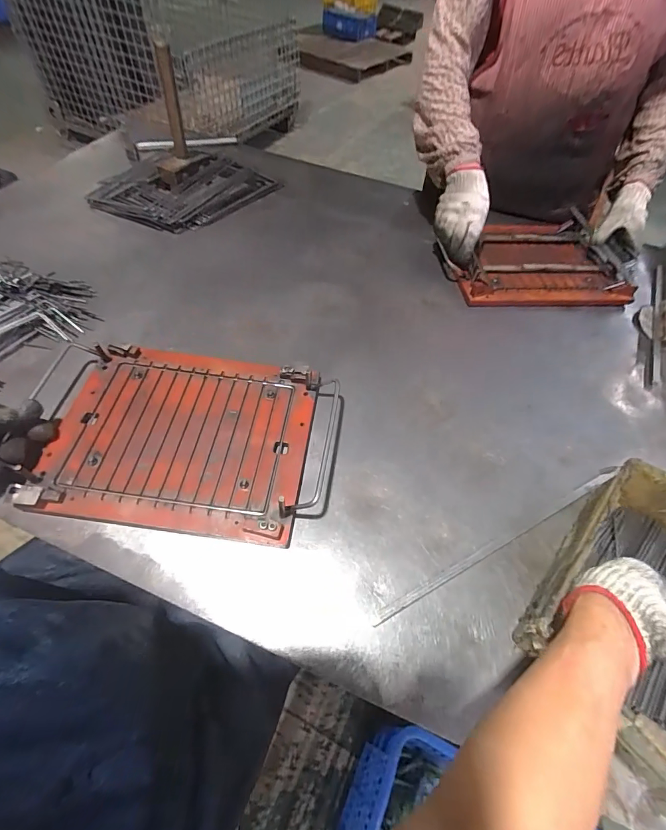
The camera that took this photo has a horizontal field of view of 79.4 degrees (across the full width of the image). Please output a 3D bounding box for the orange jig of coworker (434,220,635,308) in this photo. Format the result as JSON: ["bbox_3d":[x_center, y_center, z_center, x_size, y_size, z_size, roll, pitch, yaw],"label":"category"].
[{"bbox_3d":[0.363,-0.295,0.752,0.308,0.034,0.244,-4,56,-6],"label":"orange jig of coworker"}]

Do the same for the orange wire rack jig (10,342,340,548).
[{"bbox_3d":[-0.177,0.023,0.500,0.341,0.030,0.240,7,55,2],"label":"orange wire rack jig"}]

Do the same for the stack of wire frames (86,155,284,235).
[{"bbox_3d":[-0.298,-0.479,0.847,0.361,0.048,0.226,-36,64,-24],"label":"stack of wire frames"}]

